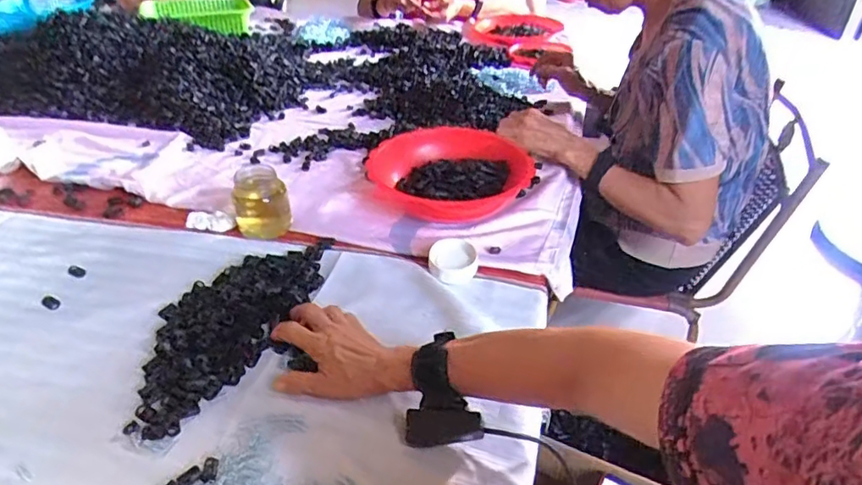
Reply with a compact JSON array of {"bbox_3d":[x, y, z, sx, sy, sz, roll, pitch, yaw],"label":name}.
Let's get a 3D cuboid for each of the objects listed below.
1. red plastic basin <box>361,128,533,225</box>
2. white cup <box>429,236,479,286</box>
[{"bbox_3d":[0.029,-0.099,0.866,0.237,0.071,0.242,0,37,0],"label":"red plastic basin"},{"bbox_3d":[0.028,0.020,0.707,0.058,0.040,0.066,15,40,18],"label":"white cup"}]

